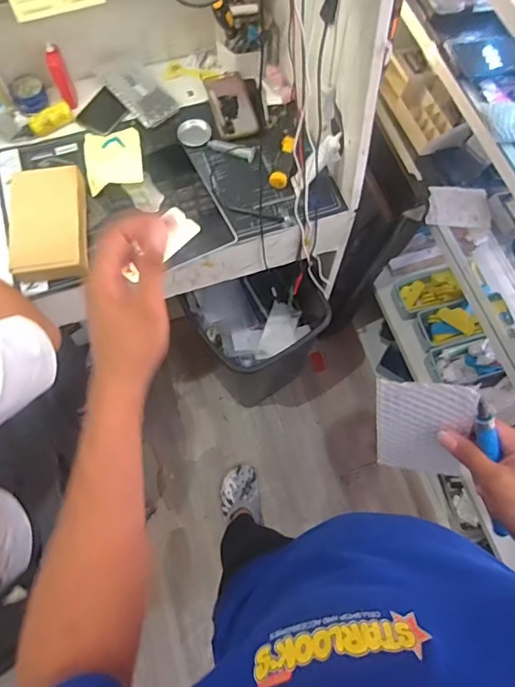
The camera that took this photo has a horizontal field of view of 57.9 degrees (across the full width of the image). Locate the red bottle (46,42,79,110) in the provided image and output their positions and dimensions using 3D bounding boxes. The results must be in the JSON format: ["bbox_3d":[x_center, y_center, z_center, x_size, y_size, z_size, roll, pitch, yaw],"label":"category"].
[{"bbox_3d":[-0.379,-0.516,0.902,0.031,0.107,0.059,-22,71,-9],"label":"red bottle"}]

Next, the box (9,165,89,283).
[{"bbox_3d":[-0.362,-0.202,0.800,0.130,0.045,0.199,-8,69,-4],"label":"box"}]

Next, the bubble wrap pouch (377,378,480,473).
[{"bbox_3d":[0.177,0.095,0.502,0.091,0.166,0.008,4,49,18],"label":"bubble wrap pouch"}]

